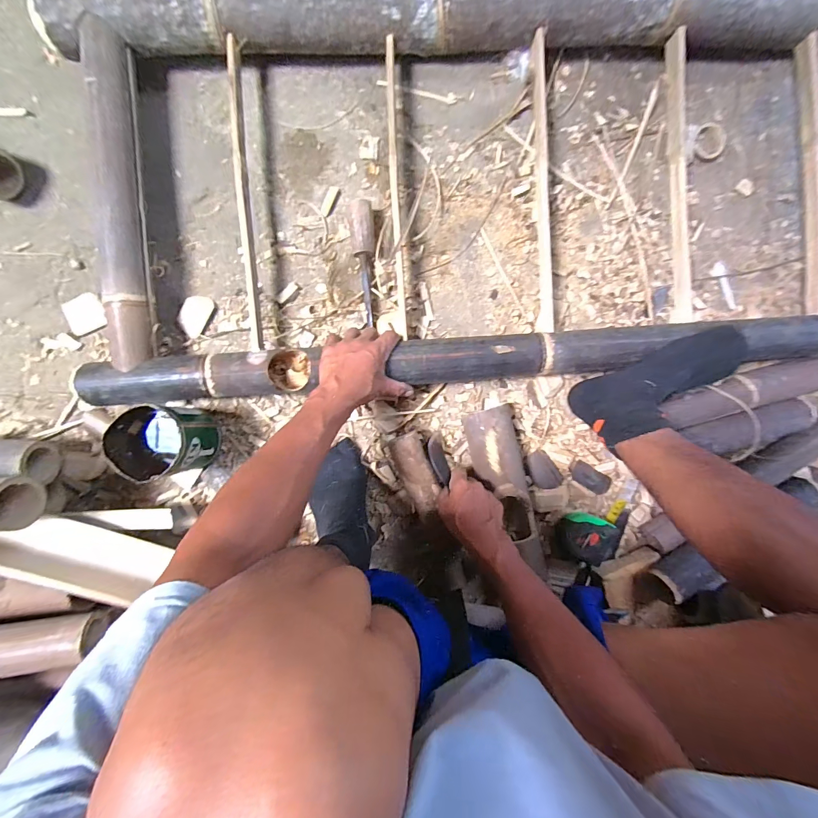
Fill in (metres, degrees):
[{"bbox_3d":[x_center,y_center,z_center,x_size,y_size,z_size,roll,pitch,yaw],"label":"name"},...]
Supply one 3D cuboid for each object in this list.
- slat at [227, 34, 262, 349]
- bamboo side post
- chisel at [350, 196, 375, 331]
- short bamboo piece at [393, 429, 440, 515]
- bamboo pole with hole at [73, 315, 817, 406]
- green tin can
[{"bbox_3d":[-0.245,-0.311,0.539,0.015,0.018,0.436,-3,92,-3],"label":"slat"},{"bbox_3d":[-0.416,-0.293,0.516,0.052,0.042,0.470,-2,92,-3],"label":"bamboo side post"},{"bbox_3d":[-0.070,-0.232,0.587,0.033,0.036,0.187,-4,92,-3],"label":"chisel"},{"bbox_3d":[0.014,0.102,0.595,0.049,0.054,0.130,-23,93,-2],"label":"short bamboo piece"},{"bbox_3d":[0.263,-0.087,0.557,1.263,0.081,0.067,-4,94,-2],"label":"bamboo pole with hole"},{"bbox_3d":[-0.351,0.046,0.543,0.104,0.131,0.101,0,92,-3],"label":"green tin can"}]

